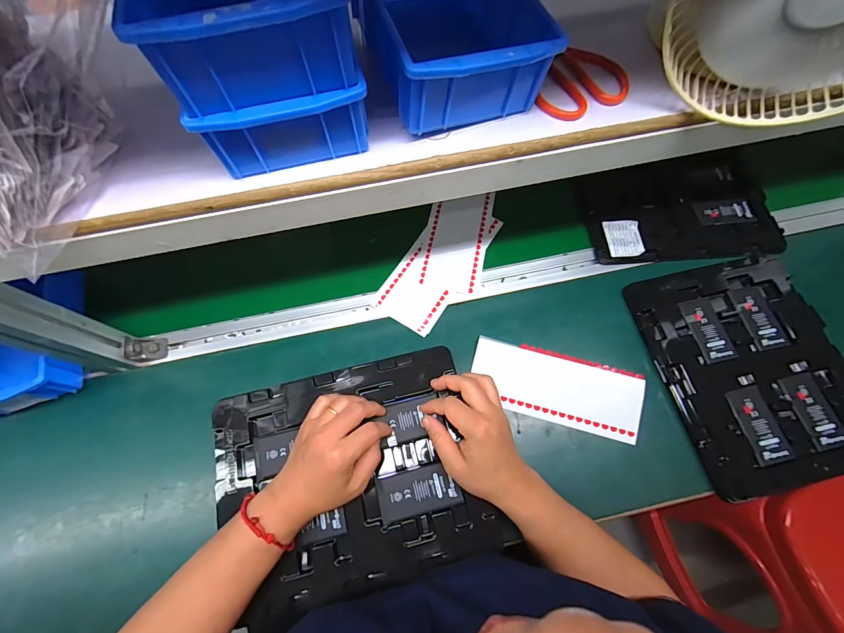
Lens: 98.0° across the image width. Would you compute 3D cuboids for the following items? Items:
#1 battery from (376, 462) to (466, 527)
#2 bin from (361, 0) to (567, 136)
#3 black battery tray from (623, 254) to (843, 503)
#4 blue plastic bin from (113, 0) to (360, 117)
[{"bbox_3d":[-0.003,0.183,0.384,0.083,0.004,0.043,-14,71,-4],"label":"battery"},{"bbox_3d":[0.019,-0.263,0.328,0.129,0.071,0.197,-19,69,-7],"label":"bin"},{"bbox_3d":[0.419,0.061,0.469,0.213,0.029,0.275,-13,68,-4],"label":"black battery tray"},{"bbox_3d":[-0.128,-0.240,0.270,0.121,0.079,0.194,-15,68,-5],"label":"blue plastic bin"}]

